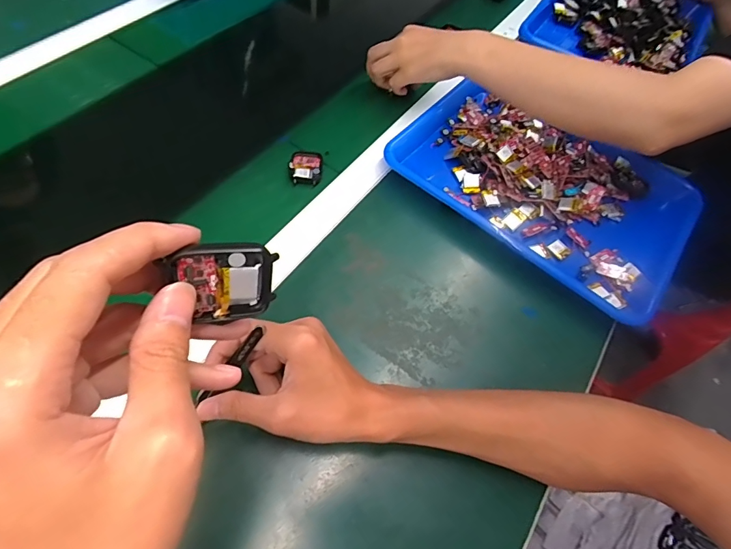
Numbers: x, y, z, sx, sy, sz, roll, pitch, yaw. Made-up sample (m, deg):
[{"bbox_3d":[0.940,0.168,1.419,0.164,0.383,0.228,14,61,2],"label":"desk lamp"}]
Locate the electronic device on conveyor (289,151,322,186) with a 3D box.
[{"bbox_3d":[-0.070,-0.127,0.498,0.037,0.010,0.048,1,59,-5],"label":"electronic device on conveyor"}]

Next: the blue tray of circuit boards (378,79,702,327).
[{"bbox_3d":[0.220,-0.113,0.515,0.337,0.051,0.246,38,63,16],"label":"blue tray of circuit boards"}]

